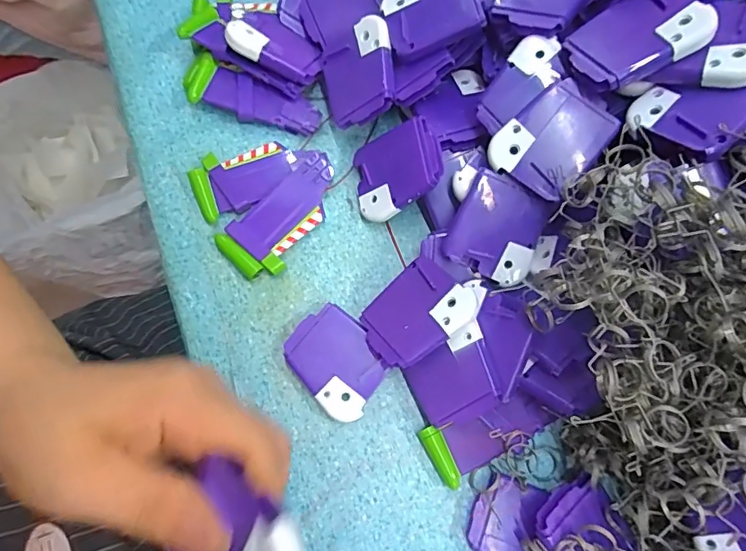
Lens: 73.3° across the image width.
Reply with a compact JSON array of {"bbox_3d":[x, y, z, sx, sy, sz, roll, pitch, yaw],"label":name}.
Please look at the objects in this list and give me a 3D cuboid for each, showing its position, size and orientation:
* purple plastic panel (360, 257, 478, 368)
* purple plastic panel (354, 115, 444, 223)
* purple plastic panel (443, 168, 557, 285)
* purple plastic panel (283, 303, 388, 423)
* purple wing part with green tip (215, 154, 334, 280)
[{"bbox_3d":[0.023,0.022,0.293,0.062,0.007,0.049,-42,58,2],"label":"purple plastic panel"},{"bbox_3d":[0.014,-0.066,0.318,0.061,0.010,0.050,-21,79,35],"label":"purple plastic panel"},{"bbox_3d":[0.075,-0.028,0.298,0.051,0.010,0.056,25,98,1],"label":"purple plastic panel"},{"bbox_3d":[-0.022,0.053,0.308,0.046,0.012,0.063,-38,80,-10],"label":"purple plastic panel"},{"bbox_3d":[-0.057,-0.037,0.329,0.087,0.014,0.042,-43,81,-11],"label":"purple wing part with green tip"}]

